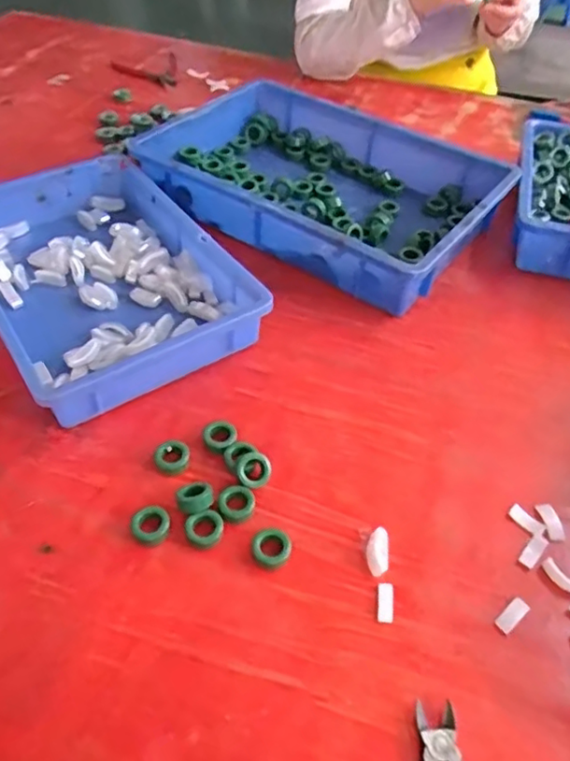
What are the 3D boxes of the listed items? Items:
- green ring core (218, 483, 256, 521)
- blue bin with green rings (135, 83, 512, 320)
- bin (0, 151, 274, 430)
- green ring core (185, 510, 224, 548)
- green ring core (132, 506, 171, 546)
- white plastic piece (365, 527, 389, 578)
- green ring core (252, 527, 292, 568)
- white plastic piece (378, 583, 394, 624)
[{"bbox_3d":[-0.040,0.102,0.506,0.030,0.012,0.029,2,45,-2],"label":"green ring core"},{"bbox_3d":[0.048,-0.256,0.813,0.434,0.095,0.296,31,51,24],"label":"blue bin with green rings"},{"bbox_3d":[-0.207,-0.116,0.676,0.247,0.073,0.359,-23,51,-25],"label":"bin"},{"bbox_3d":[-0.065,0.120,0.490,0.031,0.012,0.028,-16,63,-22],"label":"green ring core"},{"bbox_3d":[-0.108,0.118,0.491,0.029,0.016,0.029,2,45,-2],"label":"green ring core"},{"bbox_3d":[0.074,0.137,0.482,0.017,0.009,0.037,7,64,3],"label":"white plastic piece"},{"bbox_3d":[-0.011,0.133,0.480,0.030,0.013,0.030,2,45,-2],"label":"green ring core"},{"bbox_3d":[0.077,0.169,0.460,0.012,0.005,0.029,7,45,3],"label":"white plastic piece"}]

